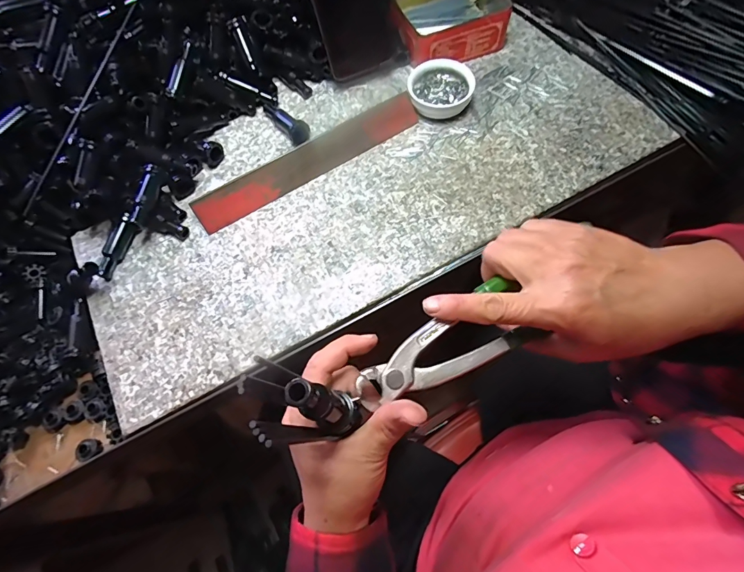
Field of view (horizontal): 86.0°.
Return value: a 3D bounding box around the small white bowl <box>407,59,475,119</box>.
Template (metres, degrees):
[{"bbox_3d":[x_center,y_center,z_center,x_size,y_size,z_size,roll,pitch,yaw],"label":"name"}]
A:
[{"bbox_3d":[0.076,-0.219,0.447,0.070,0.025,0.062,6,67,6],"label":"small white bowl"}]

